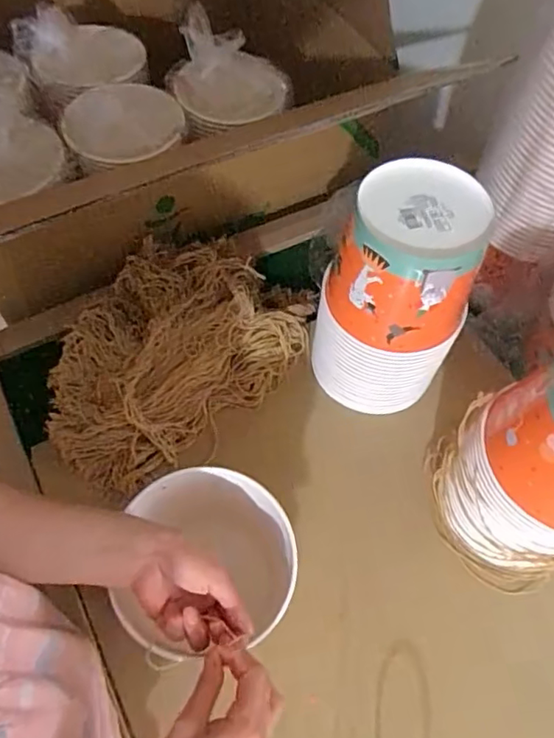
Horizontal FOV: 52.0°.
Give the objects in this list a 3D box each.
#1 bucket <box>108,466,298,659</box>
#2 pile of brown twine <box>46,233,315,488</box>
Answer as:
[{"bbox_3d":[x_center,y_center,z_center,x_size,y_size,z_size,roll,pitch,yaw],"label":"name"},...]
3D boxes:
[{"bbox_3d":[-0.072,0.188,0.555,0.162,0.127,0.145,-20,63,-15],"label":"bucket"},{"bbox_3d":[-0.137,-0.030,0.716,0.262,0.062,0.349,32,63,14],"label":"pile of brown twine"}]

